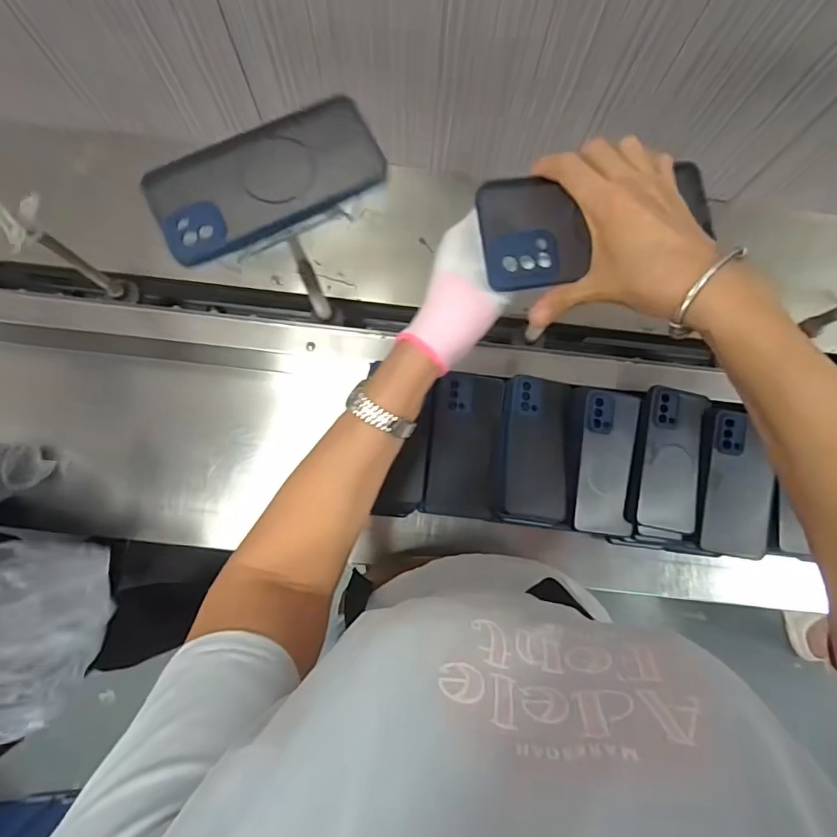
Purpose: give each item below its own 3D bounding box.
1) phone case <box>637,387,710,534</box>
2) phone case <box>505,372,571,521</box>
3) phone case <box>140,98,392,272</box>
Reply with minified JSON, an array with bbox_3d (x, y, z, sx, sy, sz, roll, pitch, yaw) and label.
[{"bbox_3d":[0.288,0.044,0.568,0.070,0.012,0.158,9,80,-2],"label":"phone case"},{"bbox_3d":[0.136,0.032,0.573,0.075,0.010,0.159,14,73,-20],"label":"phone case"},{"bbox_3d":[-0.110,-0.175,0.363,0.160,0.017,0.076,-27,83,-7],"label":"phone case"}]

